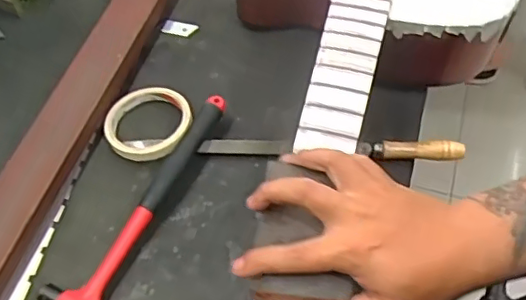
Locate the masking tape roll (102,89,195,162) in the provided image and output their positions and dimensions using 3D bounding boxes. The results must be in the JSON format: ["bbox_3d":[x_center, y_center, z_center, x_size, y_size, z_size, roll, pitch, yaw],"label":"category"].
[{"bbox_3d":[-0.119,-0.029,0.598,0.089,0.021,0.083,0,58,0],"label":"masking tape roll"}]

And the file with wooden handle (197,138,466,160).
[{"bbox_3d":[0.069,-0.002,0.580,0.264,0.021,0.017,2,58,1],"label":"file with wooden handle"}]

